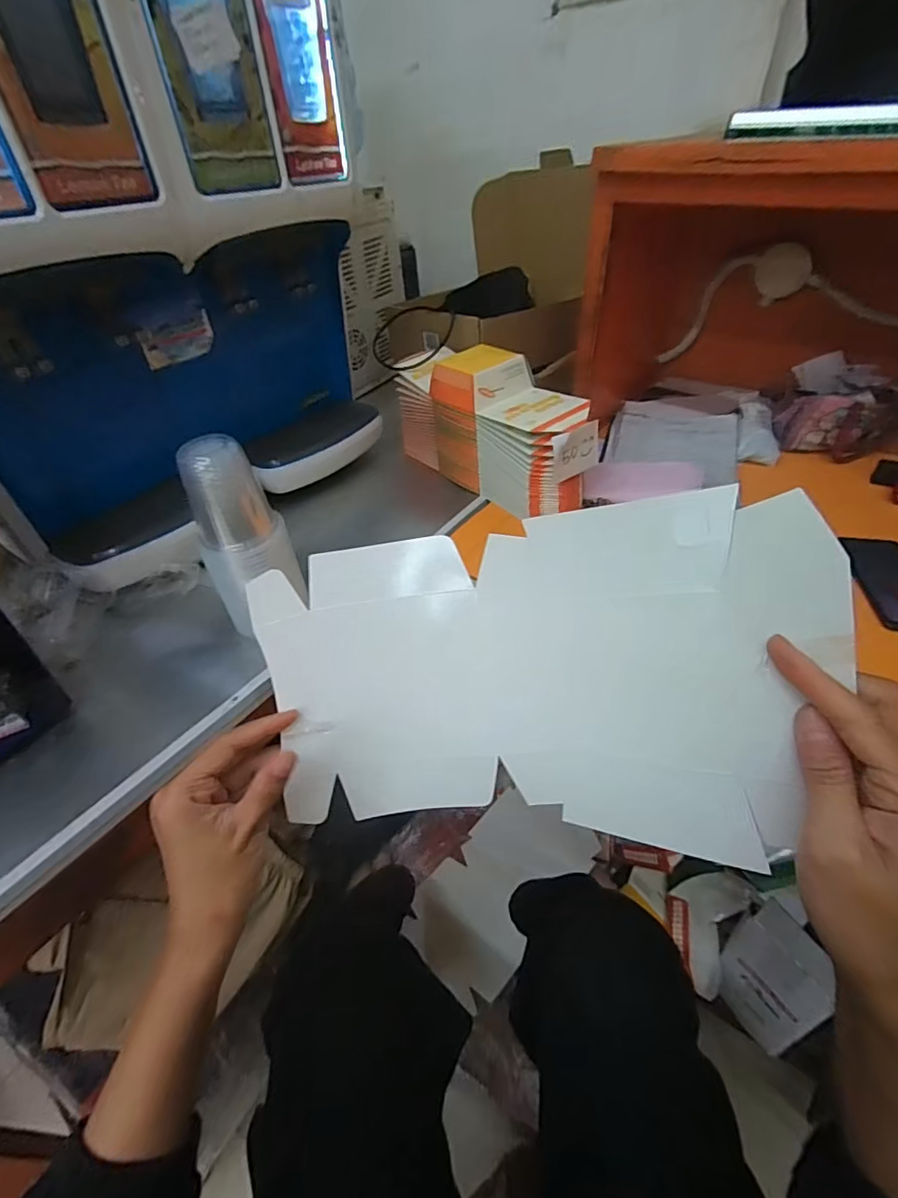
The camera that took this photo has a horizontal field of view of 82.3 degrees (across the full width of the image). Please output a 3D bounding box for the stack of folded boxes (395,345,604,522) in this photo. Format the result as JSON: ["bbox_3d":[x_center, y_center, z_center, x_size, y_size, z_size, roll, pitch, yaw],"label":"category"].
[{"bbox_3d":[0.057,-0.259,0.756,0.121,0.164,0.331,-25,46,-22],"label":"stack of folded boxes"}]

